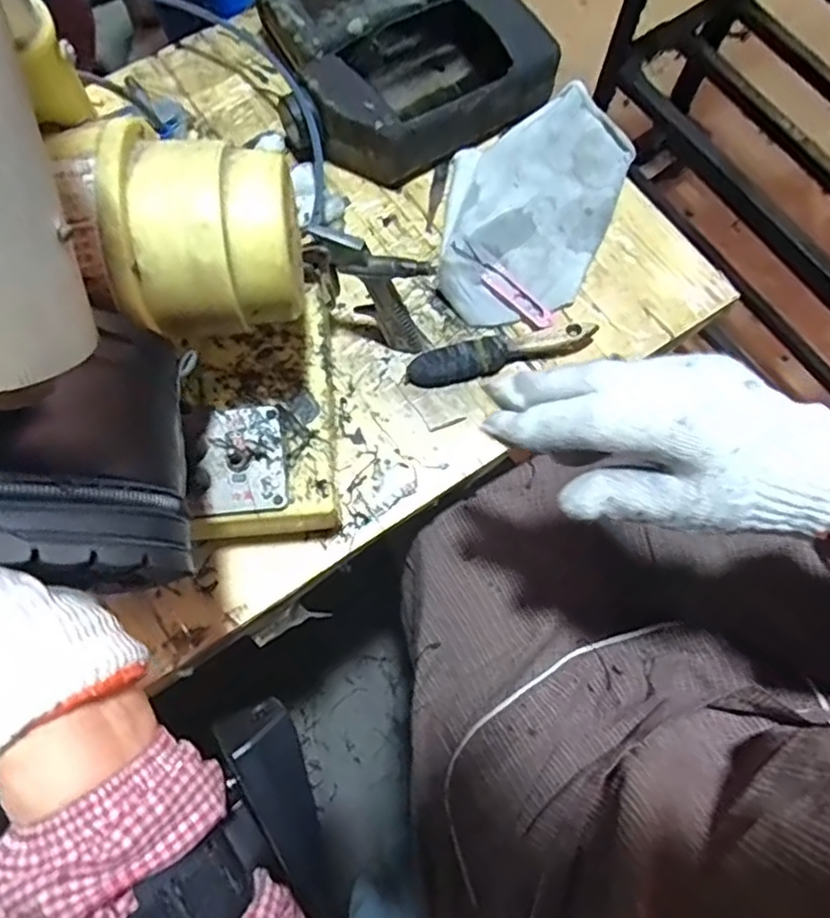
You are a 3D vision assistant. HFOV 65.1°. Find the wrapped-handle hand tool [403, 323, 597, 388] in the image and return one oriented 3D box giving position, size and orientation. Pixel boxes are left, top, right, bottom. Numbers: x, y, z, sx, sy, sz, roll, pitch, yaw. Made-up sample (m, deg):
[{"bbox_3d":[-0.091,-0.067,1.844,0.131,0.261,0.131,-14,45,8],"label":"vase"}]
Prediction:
[{"bbox_3d":[0.068,-0.083,0.513,0.149,0.020,0.028,-13,74,-4],"label":"wrapped-handle hand tool"}]

